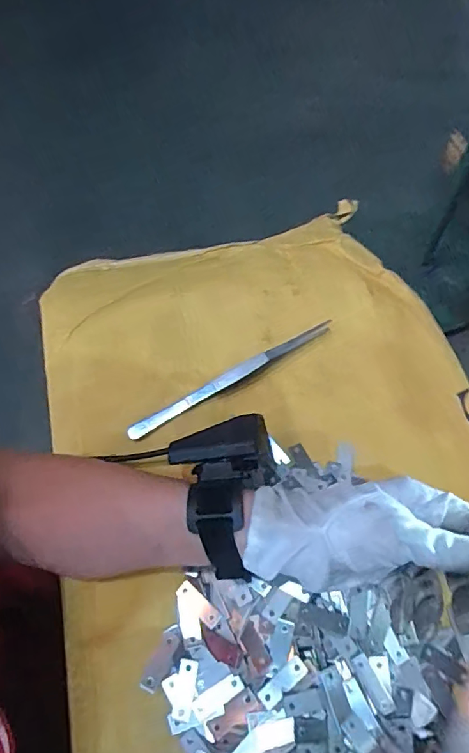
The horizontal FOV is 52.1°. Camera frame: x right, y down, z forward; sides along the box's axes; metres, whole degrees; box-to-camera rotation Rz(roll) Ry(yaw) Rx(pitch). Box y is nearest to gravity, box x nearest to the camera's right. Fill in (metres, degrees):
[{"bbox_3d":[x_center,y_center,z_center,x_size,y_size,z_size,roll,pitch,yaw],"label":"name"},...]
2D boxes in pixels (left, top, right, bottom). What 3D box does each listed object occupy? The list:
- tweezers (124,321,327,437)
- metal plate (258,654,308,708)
[{"bbox_3d":[-0.002,0.000,0.396,0.189,0.016,0.011,-27,67,-11],"label":"tweezers"},{"bbox_3d":[0.031,0.196,0.307,0.034,0.004,0.013,-37,69,-15],"label":"metal plate"}]

